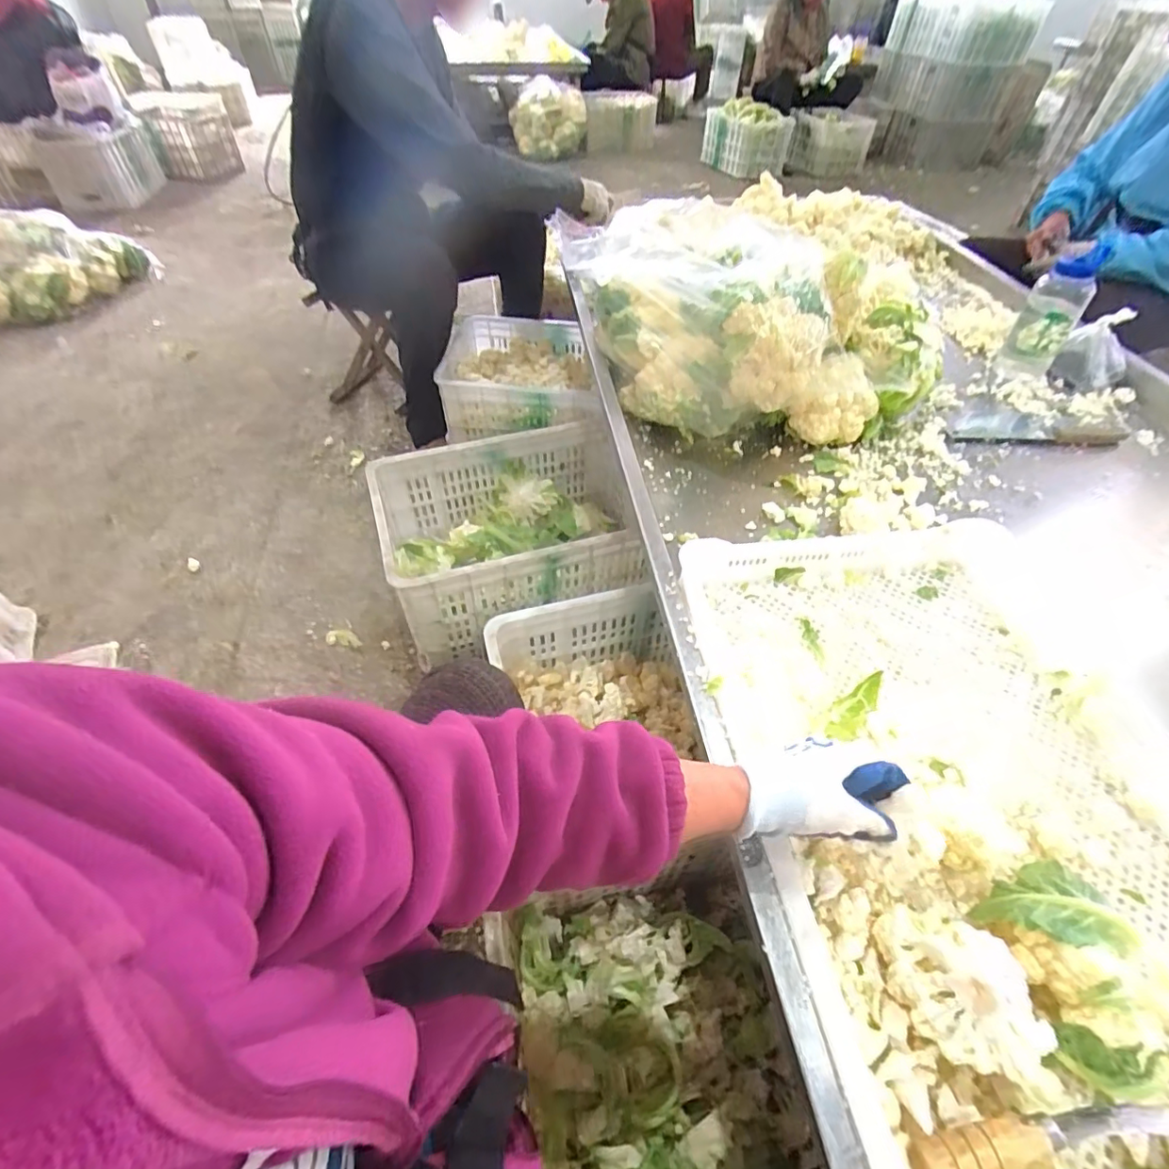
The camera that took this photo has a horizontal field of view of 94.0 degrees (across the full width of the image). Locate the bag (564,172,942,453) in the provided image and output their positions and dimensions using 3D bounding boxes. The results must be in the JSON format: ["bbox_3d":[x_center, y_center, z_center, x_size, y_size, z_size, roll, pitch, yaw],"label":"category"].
[{"bbox_3d":[0.271,-0.471,0.961,0.474,0.240,0.549,-13,51,-13],"label":"bag"}]

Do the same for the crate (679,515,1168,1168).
[{"bbox_3d":[0.371,0.214,0.472,0.440,0.064,0.713,-3,50,-5],"label":"crate"}]

